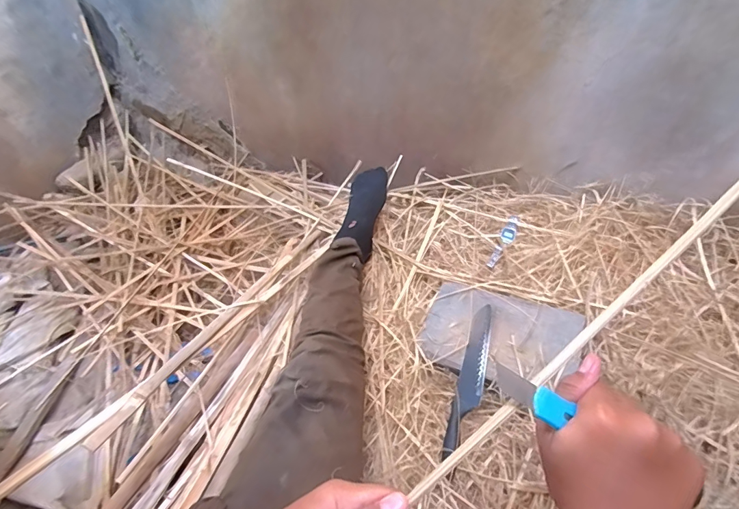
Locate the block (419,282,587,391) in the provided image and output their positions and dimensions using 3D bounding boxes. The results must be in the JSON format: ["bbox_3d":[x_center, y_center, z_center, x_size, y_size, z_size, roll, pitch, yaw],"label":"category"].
[{"bbox_3d":[0.238,0.144,0.756,0.265,0.051,0.174,15,51,19],"label":"block"}]

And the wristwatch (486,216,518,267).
[{"bbox_3d":[0.311,-0.032,0.932,0.036,0.024,0.156,24,68,26],"label":"wristwatch"}]

